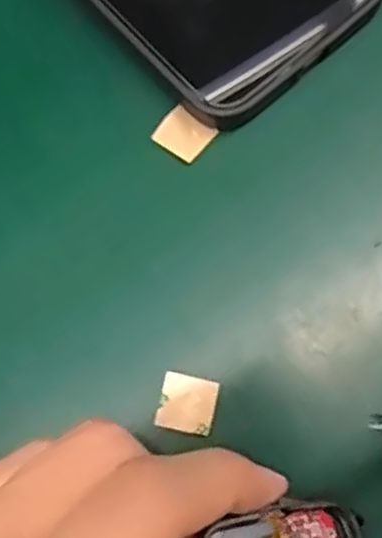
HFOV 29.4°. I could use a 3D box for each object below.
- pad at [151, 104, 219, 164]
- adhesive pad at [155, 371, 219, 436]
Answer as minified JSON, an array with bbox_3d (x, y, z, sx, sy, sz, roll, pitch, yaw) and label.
[{"bbox_3d":[-0.002,-0.042,0.223,0.016,0.004,0.015,35,76,11],"label":"pad"},{"bbox_3d":[-0.001,0.037,0.201,0.015,0.004,0.015,11,73,4],"label":"adhesive pad"}]

